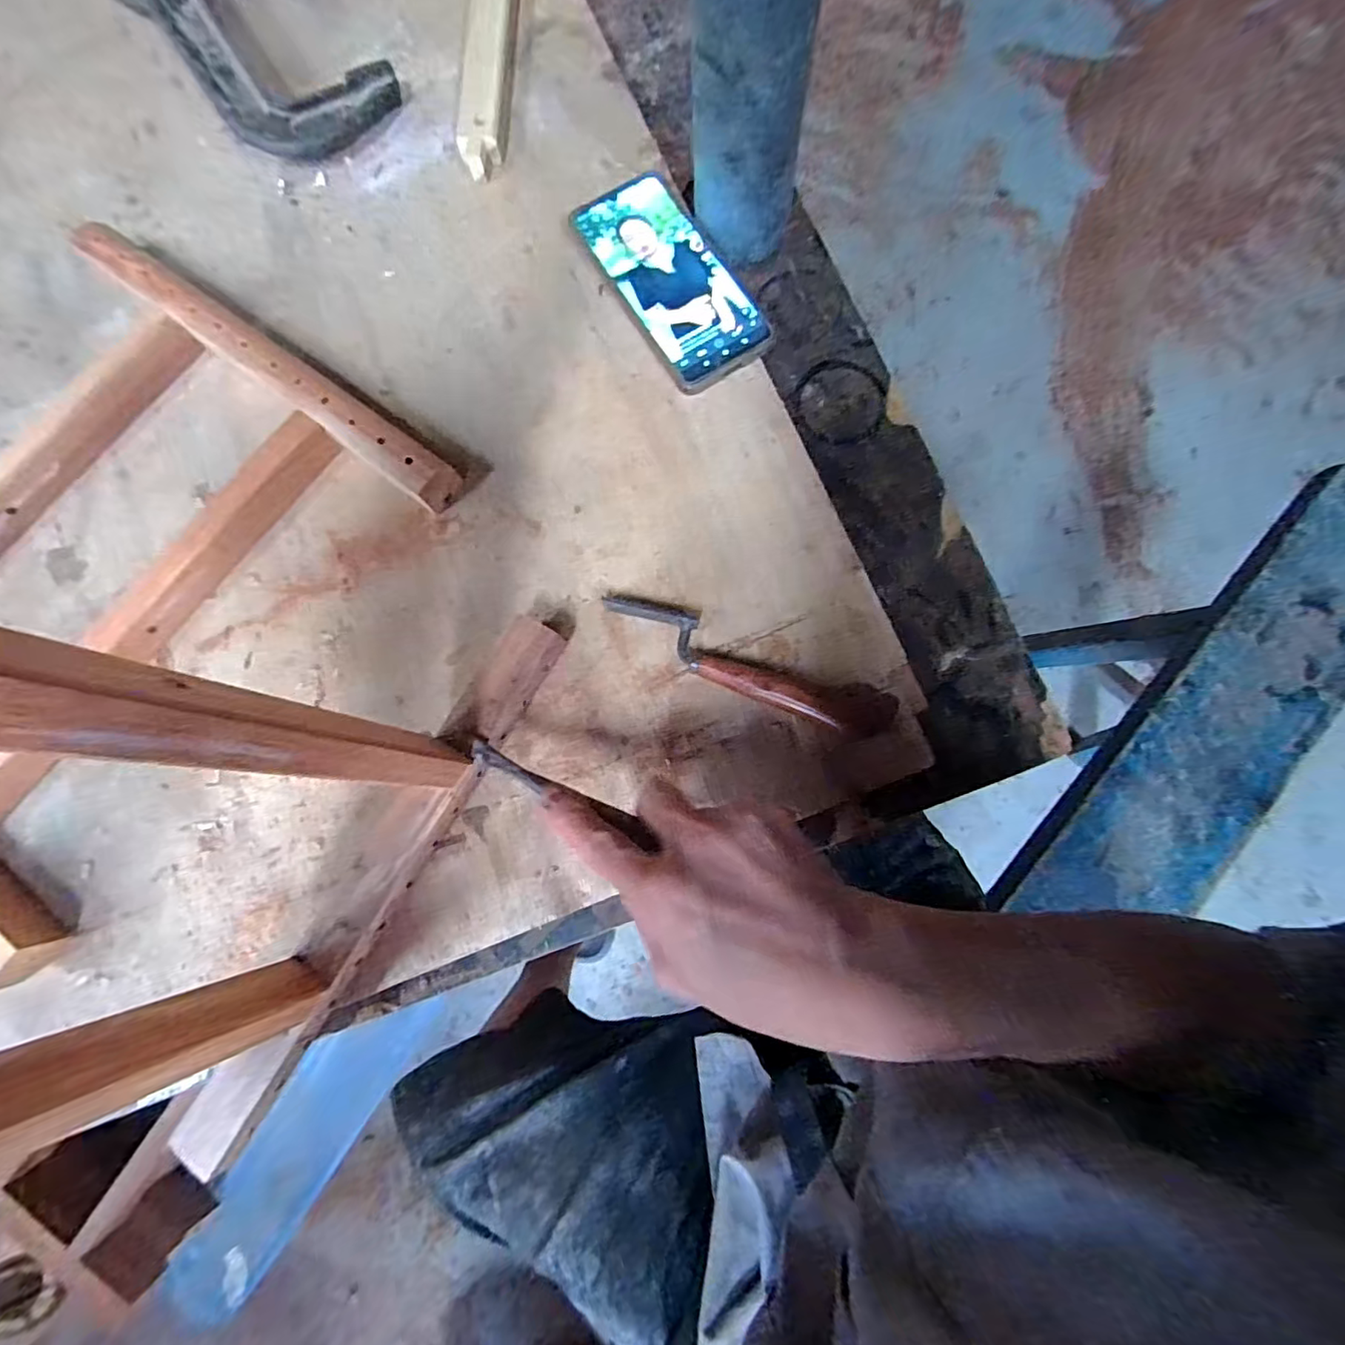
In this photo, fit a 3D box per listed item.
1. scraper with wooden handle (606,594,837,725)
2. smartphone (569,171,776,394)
[{"bbox_3d":[0.031,-0.009,0.355,0.159,0.018,0.033,34,82,8],"label":"scraper with wooden handle"},{"bbox_3d":[0.002,-0.284,0.414,0.082,0.013,0.168,-31,80,-4],"label":"smartphone"}]

